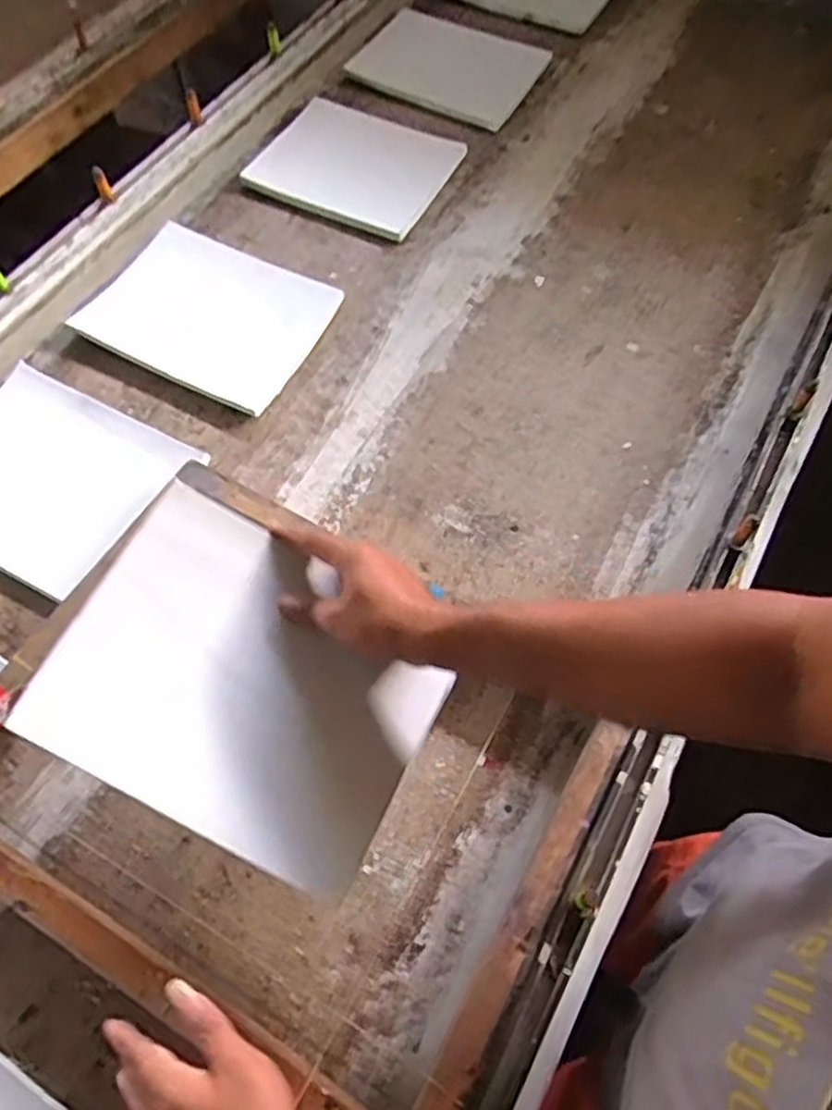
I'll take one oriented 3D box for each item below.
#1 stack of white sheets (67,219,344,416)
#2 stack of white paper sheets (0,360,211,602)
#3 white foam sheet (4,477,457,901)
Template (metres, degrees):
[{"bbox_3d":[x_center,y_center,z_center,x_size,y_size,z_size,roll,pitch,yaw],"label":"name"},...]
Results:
[{"bbox_3d":[-0.253,-0.298,0.920,0.263,0.018,0.203,26,70,8],"label":"stack of white sheets"},{"bbox_3d":[-0.399,-0.084,0.796,0.240,0.030,0.207,26,64,12],"label":"stack of white paper sheets"},{"bbox_3d":[-0.126,0.095,0.556,0.269,0.026,0.212,30,71,-1],"label":"white foam sheet"}]

